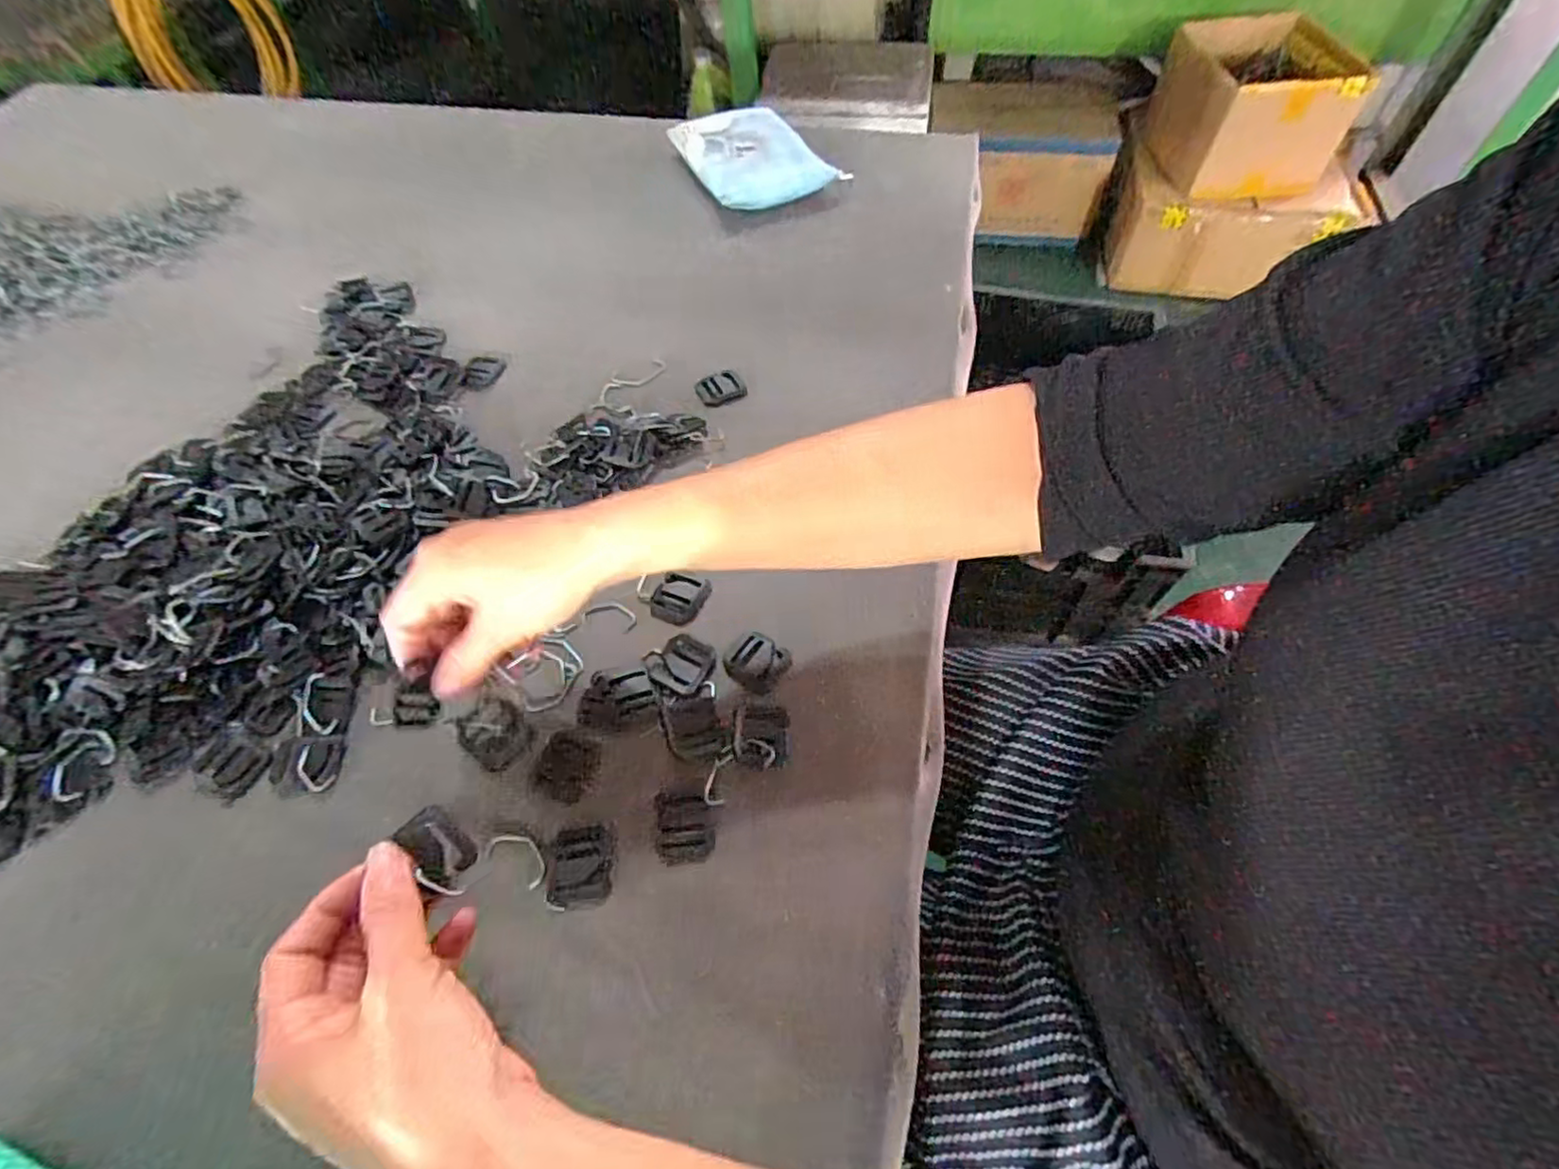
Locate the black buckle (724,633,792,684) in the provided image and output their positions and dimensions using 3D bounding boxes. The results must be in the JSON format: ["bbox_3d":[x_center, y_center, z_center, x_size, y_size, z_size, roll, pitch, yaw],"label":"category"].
[{"bbox_3d":[-0.014,0.044,0.392,0.033,0.004,0.032,36,66,22],"label":"black buckle"}]

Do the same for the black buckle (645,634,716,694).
[{"bbox_3d":[-0.059,0.044,0.390,0.037,0.004,0.033,26,62,17],"label":"black buckle"}]

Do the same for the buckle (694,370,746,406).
[{"bbox_3d":[-0.046,-0.151,0.515,0.033,0.013,0.026,-22,60,-12],"label":"buckle"}]

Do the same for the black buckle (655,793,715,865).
[{"bbox_3d":[-0.049,0.125,0.345,0.029,0.004,0.033,-4,58,-1],"label":"black buckle"}]

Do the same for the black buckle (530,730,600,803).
[{"bbox_3d":[-0.115,0.099,0.362,0.032,0.004,0.034,17,60,12],"label":"black buckle"}]

